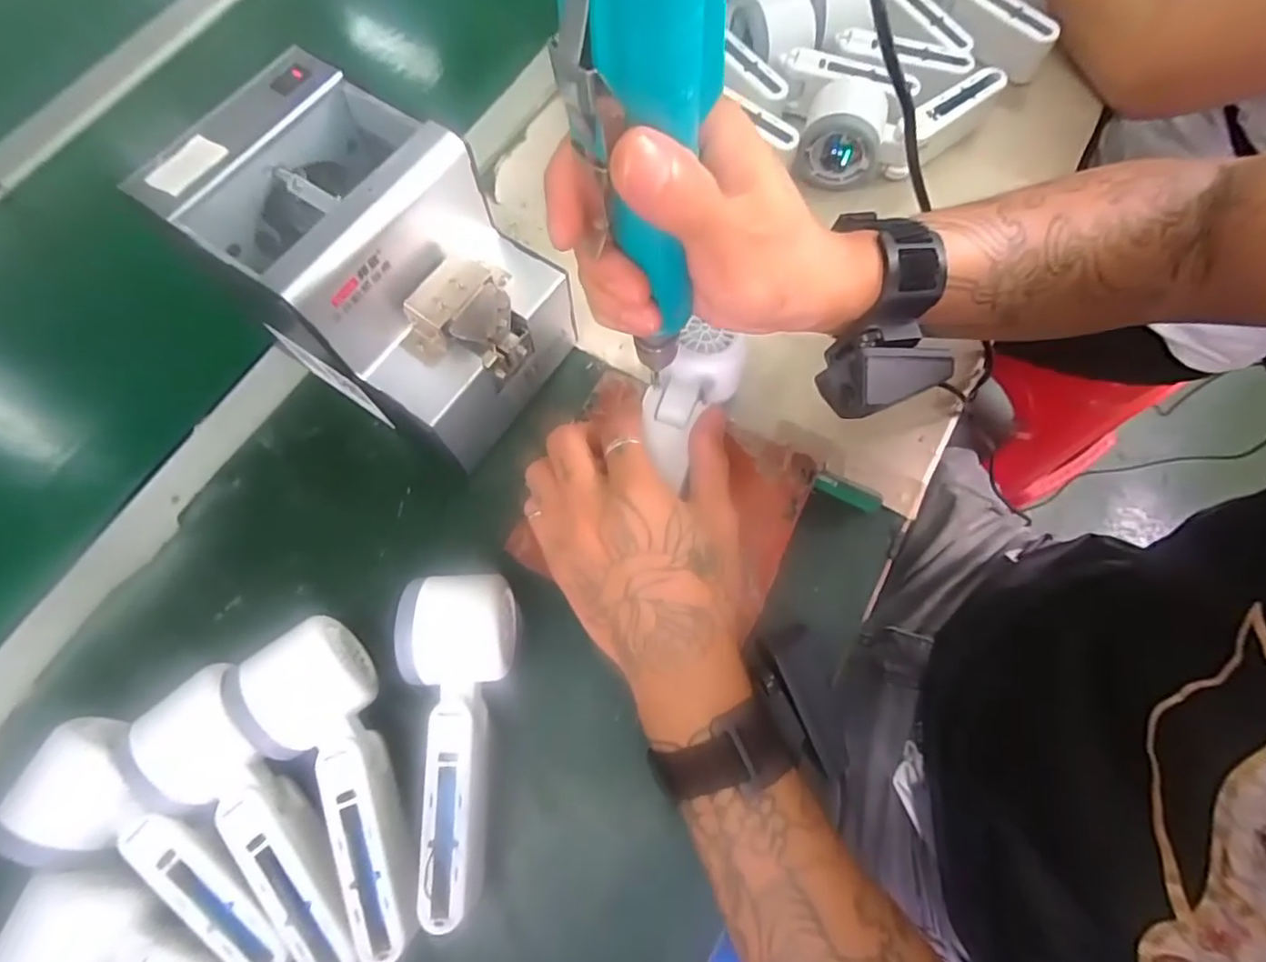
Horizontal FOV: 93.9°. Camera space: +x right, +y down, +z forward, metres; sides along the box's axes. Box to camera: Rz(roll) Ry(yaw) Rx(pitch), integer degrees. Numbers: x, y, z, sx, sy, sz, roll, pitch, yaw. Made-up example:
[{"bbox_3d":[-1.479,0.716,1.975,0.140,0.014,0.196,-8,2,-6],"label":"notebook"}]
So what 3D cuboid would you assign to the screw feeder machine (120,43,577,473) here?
[{"bbox_3d":[-0.142,-0.111,0.353,0.171,0.154,0.132,32,74,12],"label":"screw feeder machine"}]

